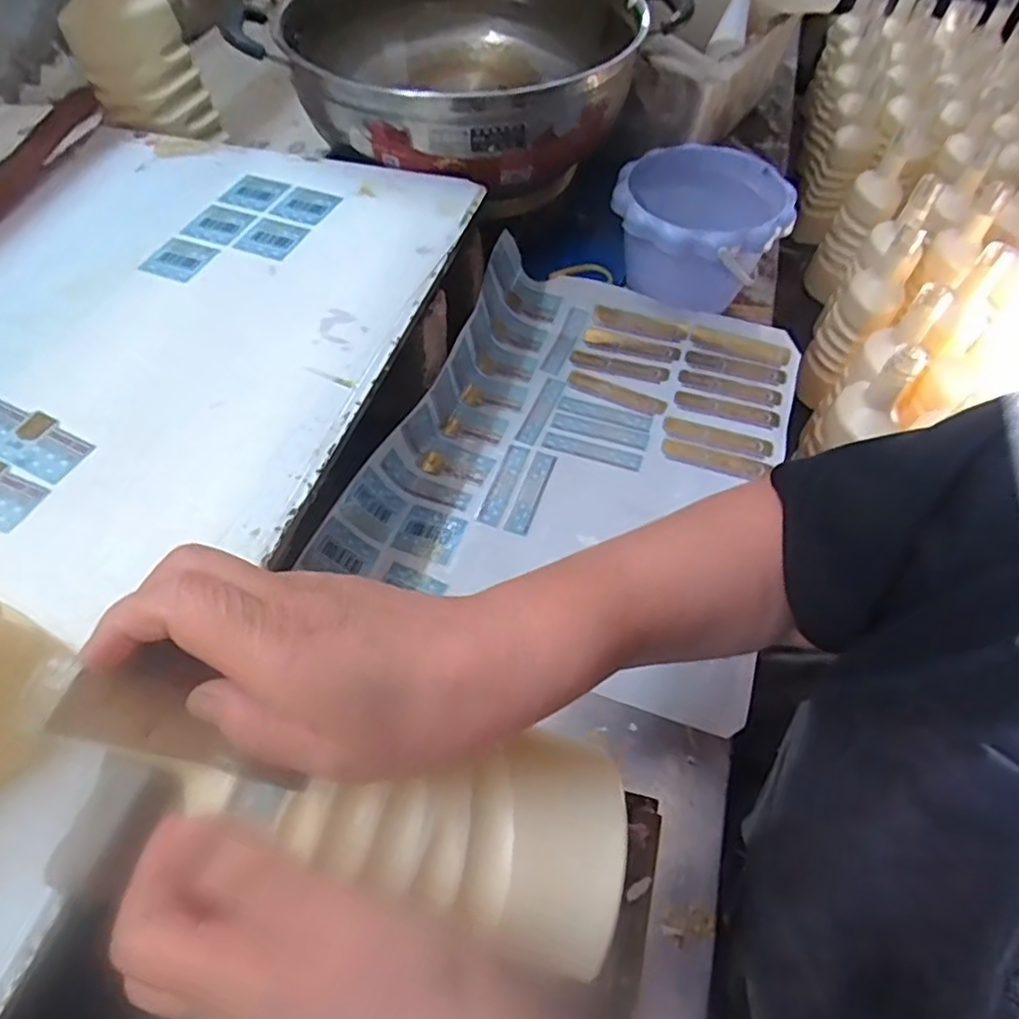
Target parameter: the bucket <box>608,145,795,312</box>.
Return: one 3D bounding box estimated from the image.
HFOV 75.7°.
[{"bbox_3d":[0.182,-0.261,0.641,0.148,0.118,0.151,2,55,-3],"label":"bucket"}]

